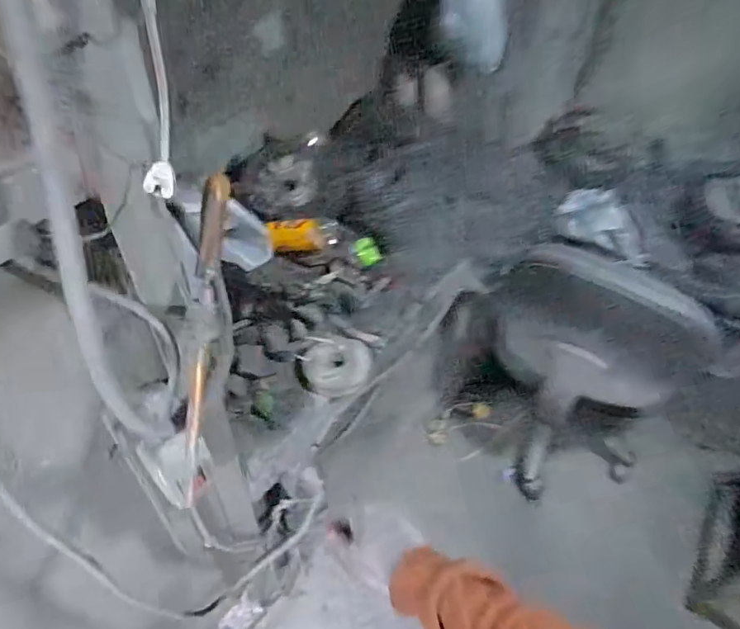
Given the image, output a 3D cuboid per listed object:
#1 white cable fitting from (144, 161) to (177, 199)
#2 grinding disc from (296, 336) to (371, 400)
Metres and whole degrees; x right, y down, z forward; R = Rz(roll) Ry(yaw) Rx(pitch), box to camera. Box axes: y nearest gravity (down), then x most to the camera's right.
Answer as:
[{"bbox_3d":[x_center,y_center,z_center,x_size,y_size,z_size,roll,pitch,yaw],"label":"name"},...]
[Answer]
[{"bbox_3d":[-0.141,-0.090,0.340,0.020,0.021,0.011,-22,51,-23],"label":"white cable fitting"},{"bbox_3d":[-0.063,0.093,0.913,0.132,0.106,0.028,-19,10,-28],"label":"grinding disc"}]

